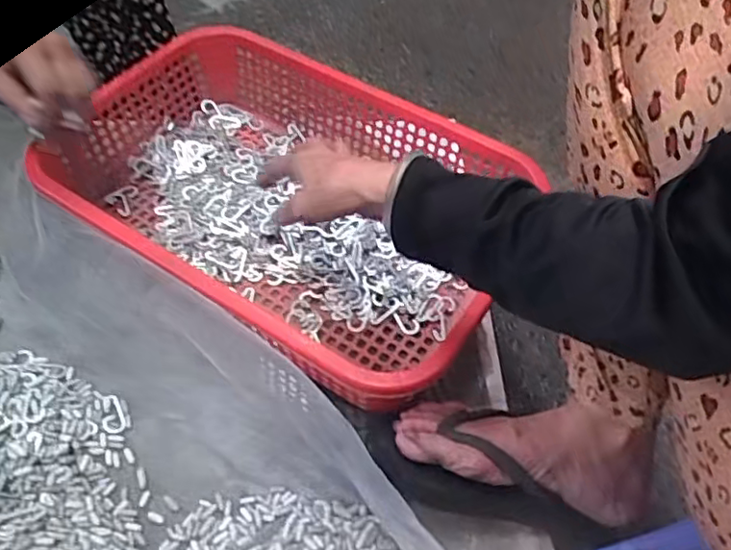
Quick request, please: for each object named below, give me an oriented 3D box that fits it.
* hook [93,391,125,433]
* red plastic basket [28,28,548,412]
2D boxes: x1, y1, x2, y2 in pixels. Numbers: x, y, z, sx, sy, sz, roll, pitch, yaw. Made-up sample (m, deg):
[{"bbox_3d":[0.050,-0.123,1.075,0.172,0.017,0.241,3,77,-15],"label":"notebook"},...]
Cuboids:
[{"bbox_3d":[-0.227,0.120,0.565,0.018,0.004,0.045,-20,56,-16],"label":"hook"},{"bbox_3d":[-0.085,-0.077,0.653,0.459,0.111,0.302,30,58,19],"label":"red plastic basket"}]

